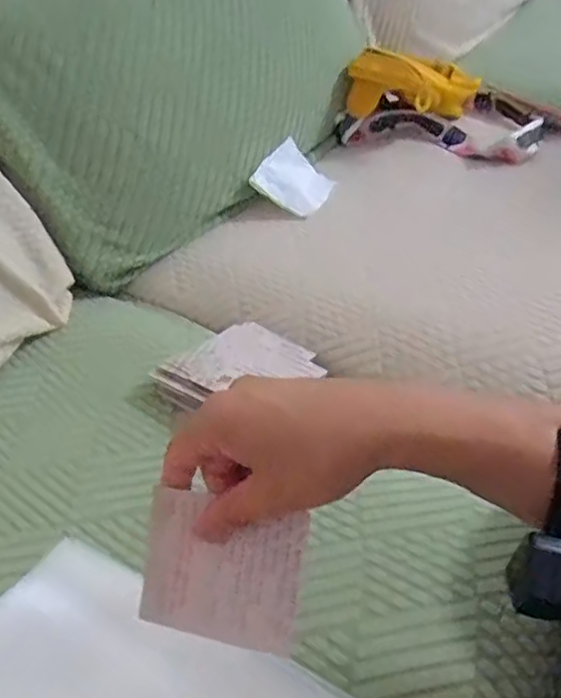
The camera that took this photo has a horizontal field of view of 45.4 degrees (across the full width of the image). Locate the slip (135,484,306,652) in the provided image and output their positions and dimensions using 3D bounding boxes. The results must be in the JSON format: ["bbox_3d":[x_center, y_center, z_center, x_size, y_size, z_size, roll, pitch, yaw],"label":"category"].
[{"bbox_3d":[-0.035,0.123,0.378,0.098,0.009,0.074,5,80,24],"label":"slip"}]

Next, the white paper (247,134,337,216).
[{"bbox_3d":[0.018,-0.199,0.789,0.085,0.012,0.088,37,58,7],"label":"white paper"}]

